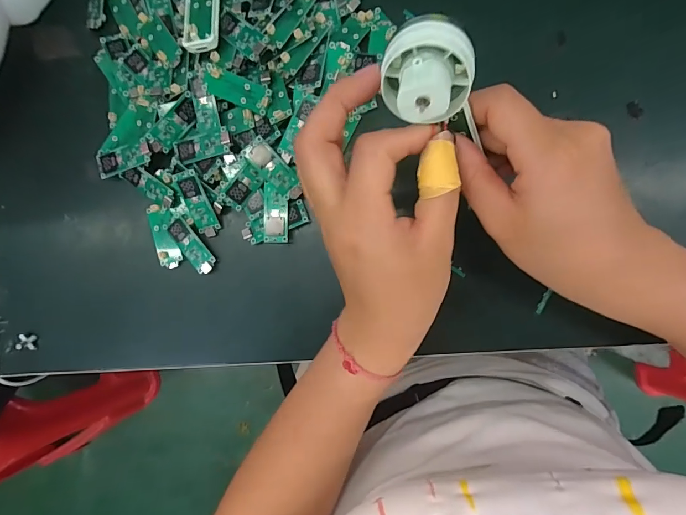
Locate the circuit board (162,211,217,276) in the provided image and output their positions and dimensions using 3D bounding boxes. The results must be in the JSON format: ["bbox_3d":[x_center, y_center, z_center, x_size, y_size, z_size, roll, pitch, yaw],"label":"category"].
[{"bbox_3d":[-0.119,-0.012,0.294,0.017,0.005,0.054,-38,87,4],"label":"circuit board"}]

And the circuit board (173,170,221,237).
[{"bbox_3d":[-0.110,-0.039,0.289,0.018,0.004,0.051,-16,113,5],"label":"circuit board"}]

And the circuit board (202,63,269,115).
[{"bbox_3d":[-0.076,-0.120,0.273,0.046,0.006,0.018,20,116,-9],"label":"circuit board"}]

